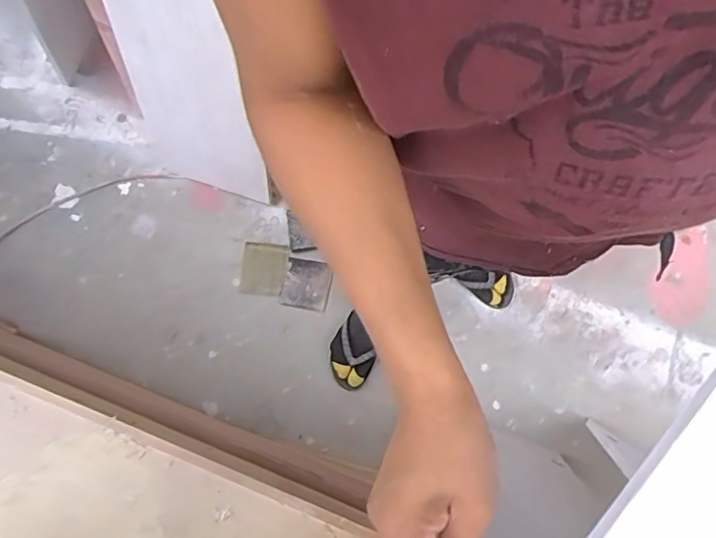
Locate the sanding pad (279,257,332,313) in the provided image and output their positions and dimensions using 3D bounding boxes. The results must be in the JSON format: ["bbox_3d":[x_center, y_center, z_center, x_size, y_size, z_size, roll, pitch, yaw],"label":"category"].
[{"bbox_3d":[-0.130,0.039,1.406,0.118,0.017,0.123,11,78,3],"label":"sanding pad"}]

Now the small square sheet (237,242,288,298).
[{"bbox_3d":[-0.242,0.002,1.426,0.114,0.005,0.131,7,80,5],"label":"small square sheet"}]

